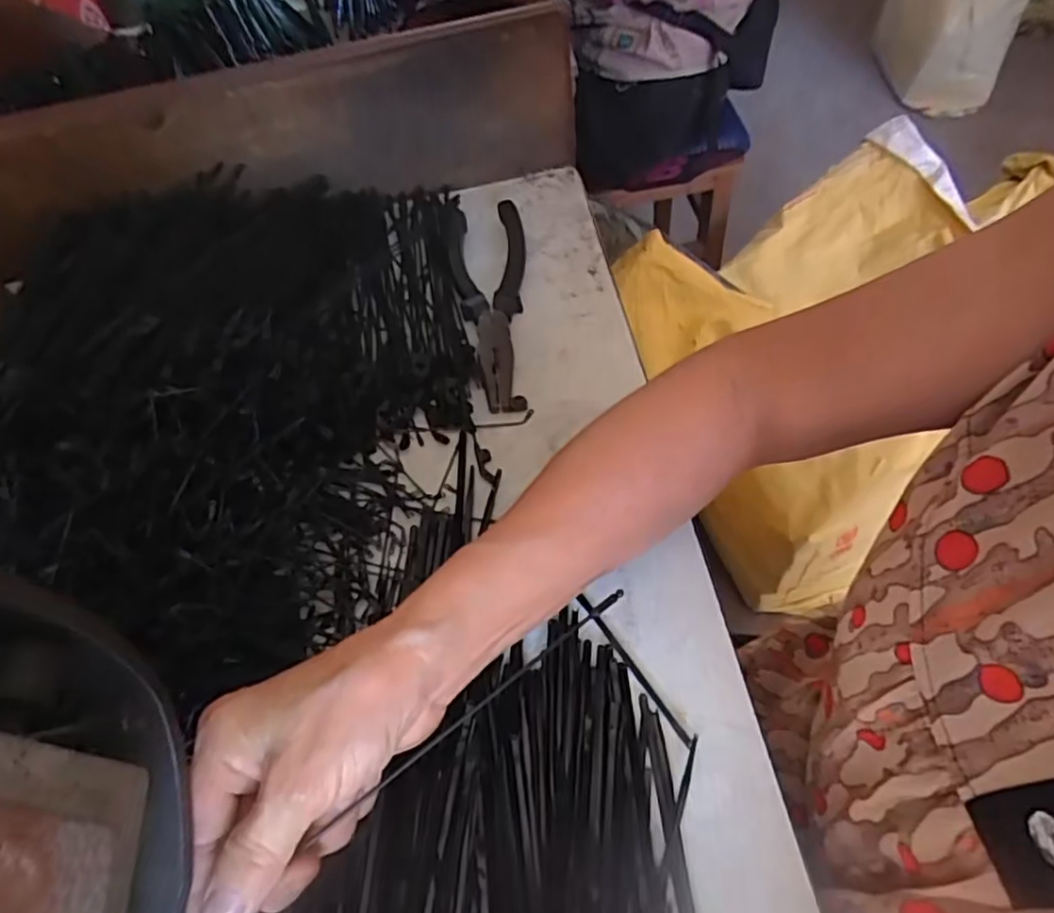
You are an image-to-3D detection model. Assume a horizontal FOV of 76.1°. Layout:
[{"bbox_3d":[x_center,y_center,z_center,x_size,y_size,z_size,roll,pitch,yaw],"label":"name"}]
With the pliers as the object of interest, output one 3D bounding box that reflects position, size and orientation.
[{"bbox_3d":[-0.026,-0.109,0.463,0.053,0.013,0.179,-4,57,-1],"label":"pliers"}]

